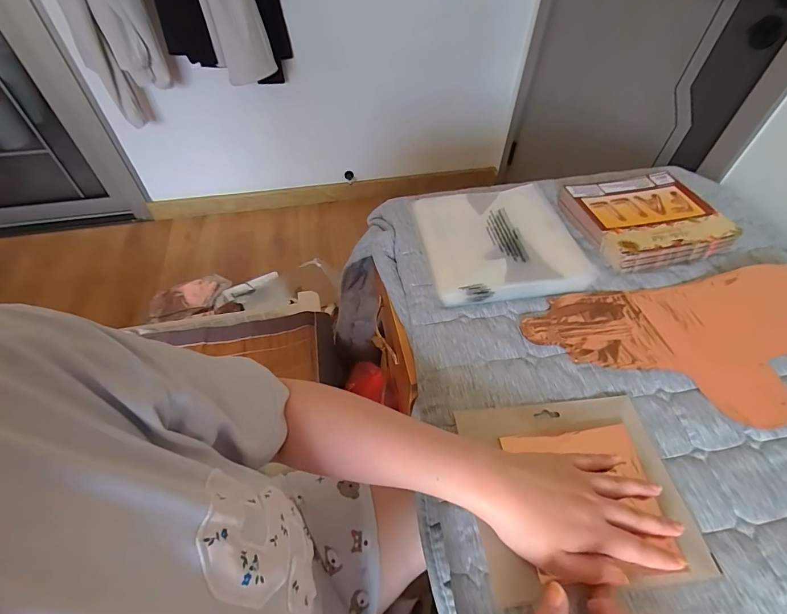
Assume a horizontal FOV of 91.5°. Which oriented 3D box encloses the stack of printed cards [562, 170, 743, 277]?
[{"bbox_3d":[0.389,-0.140,0.598,0.202,0.038,0.174,-13,51,-10],"label":"stack of printed cards"}]

